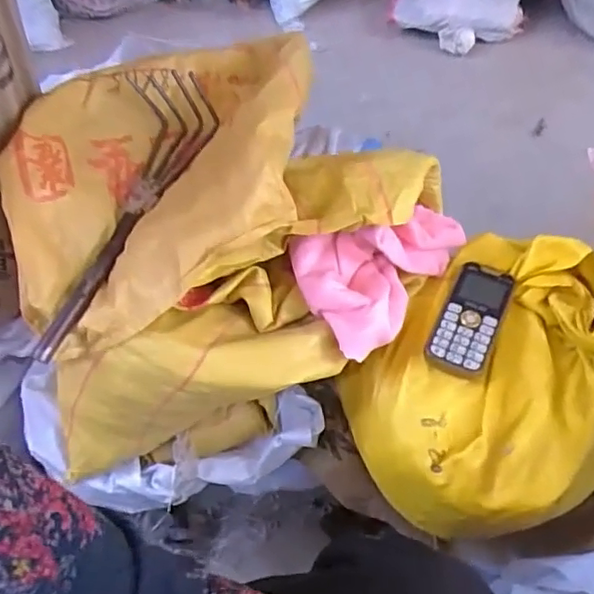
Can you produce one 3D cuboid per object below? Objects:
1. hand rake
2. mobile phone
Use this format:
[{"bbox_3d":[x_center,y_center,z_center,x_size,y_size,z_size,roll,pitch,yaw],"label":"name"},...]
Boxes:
[{"bbox_3d":[-0.179,-0.092,0.591,0.107,0.051,0.321,18,72,16],"label":"hand rake"},{"bbox_3d":[0.169,0.018,0.582,0.057,0.014,0.118,20,61,16],"label":"mobile phone"}]

